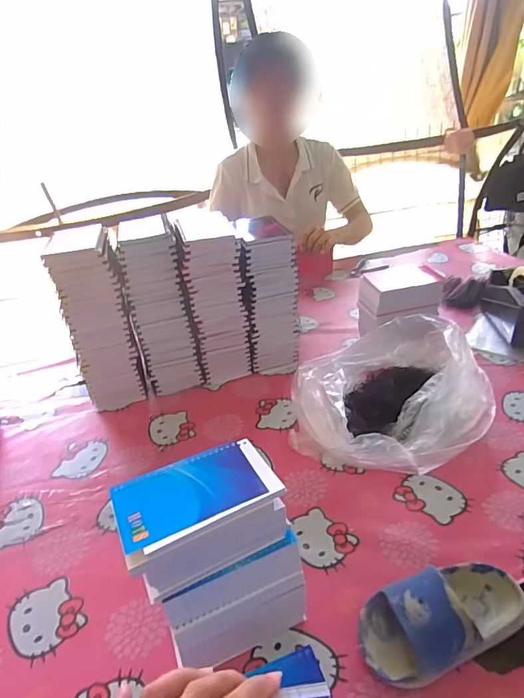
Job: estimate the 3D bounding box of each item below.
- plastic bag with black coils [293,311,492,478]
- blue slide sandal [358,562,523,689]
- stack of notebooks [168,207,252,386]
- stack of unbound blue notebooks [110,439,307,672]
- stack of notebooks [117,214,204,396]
[{"bbox_3d":[0.198,0.060,0.697,0.275,0.134,0.271,13,36,26],"label":"plastic bag with black coils"},{"bbox_3d":[0.180,0.258,0.440,0.172,0.059,0.081,-13,33,-15],"label":"blue slide sandal"},{"bbox_3d":[-0.089,-0.095,0.819,0.095,0.280,0.137,-12,32,-12],"label":"stack of notebooks"},{"bbox_3d":[-0.048,0.208,0.445,0.148,0.171,0.116,-17,34,-20],"label":"stack of unbound blue notebooks"},{"bbox_3d":[-0.183,-0.082,0.809,0.100,0.292,0.131,-12,32,-12],"label":"stack of notebooks"}]

